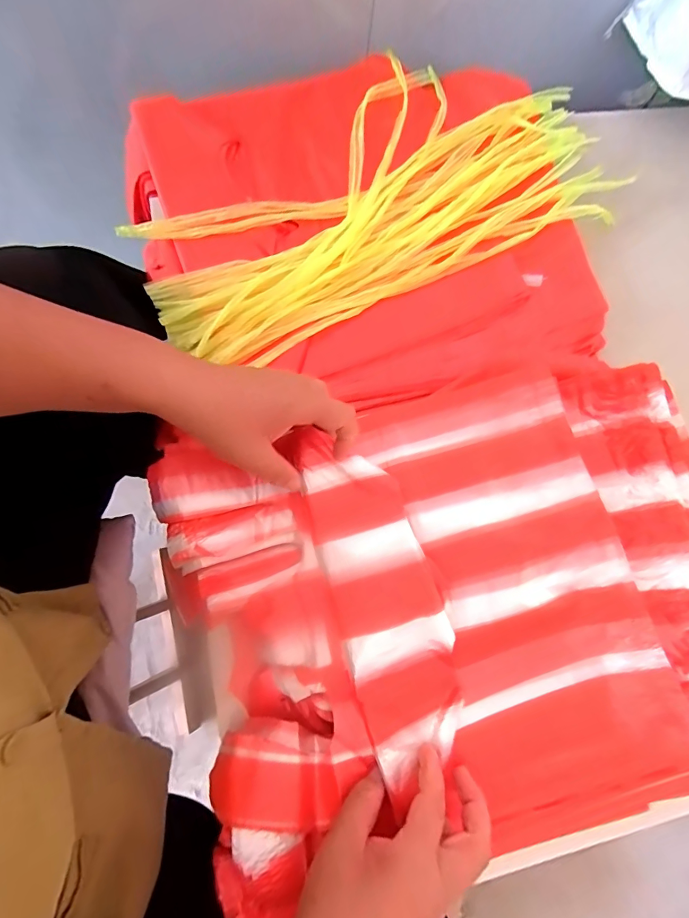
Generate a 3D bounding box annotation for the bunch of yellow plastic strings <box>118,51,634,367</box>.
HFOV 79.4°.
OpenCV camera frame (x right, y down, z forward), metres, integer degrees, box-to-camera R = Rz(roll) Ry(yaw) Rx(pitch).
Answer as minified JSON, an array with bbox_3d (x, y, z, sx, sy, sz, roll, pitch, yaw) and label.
[{"bbox_3d":[0.030,-0.286,0.460,0.513,0.039,0.264,-25,76,-6],"label":"bunch of yellow plastic strings"}]

